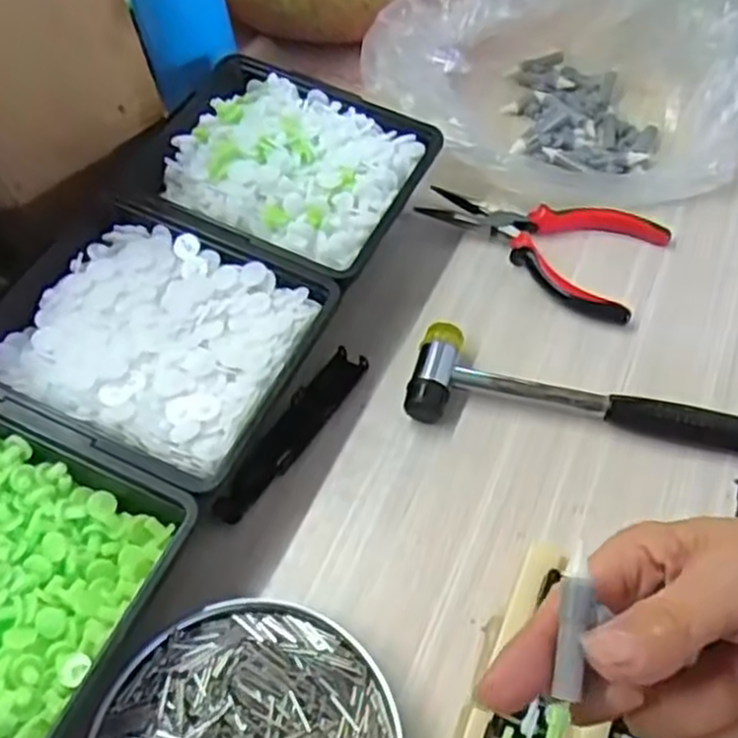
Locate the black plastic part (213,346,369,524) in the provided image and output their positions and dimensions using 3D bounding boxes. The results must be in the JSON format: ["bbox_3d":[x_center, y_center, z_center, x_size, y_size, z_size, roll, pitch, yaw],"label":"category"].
[{"bbox_3d":[-0.044,0.035,0.439,0.022,0.007,0.122,28,61,20],"label":"black plastic part"}]

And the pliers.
[{"bbox_3d":[0.106,-0.087,0.504,0.150,0.011,0.081,23,59,17],"label":"pliers"}]

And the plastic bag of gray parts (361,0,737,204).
[{"bbox_3d":[0.149,-0.209,0.538,0.289,0.093,0.180,-3,55,0],"label":"plastic bag of gray parts"}]

